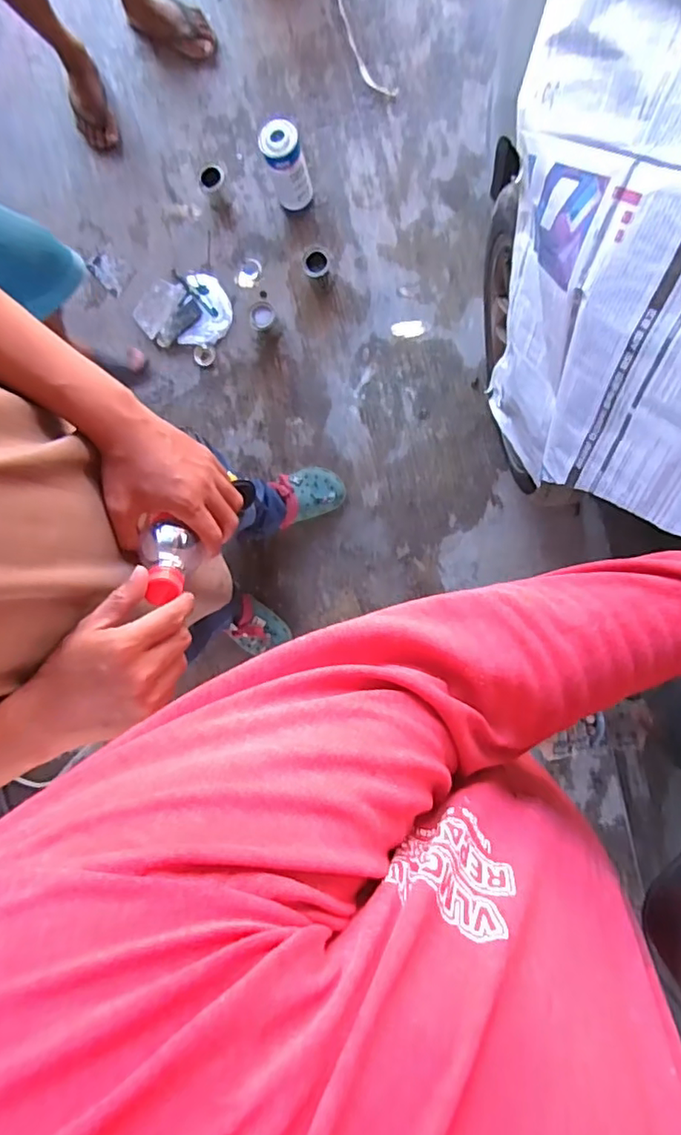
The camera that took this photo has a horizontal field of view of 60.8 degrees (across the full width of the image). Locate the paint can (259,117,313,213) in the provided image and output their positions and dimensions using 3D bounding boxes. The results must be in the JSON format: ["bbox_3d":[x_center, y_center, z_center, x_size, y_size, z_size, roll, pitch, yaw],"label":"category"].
[{"bbox_3d":[-0.116,-0.885,1.287,0.079,0.209,0.080,0,91,7],"label":"paint can"}]

